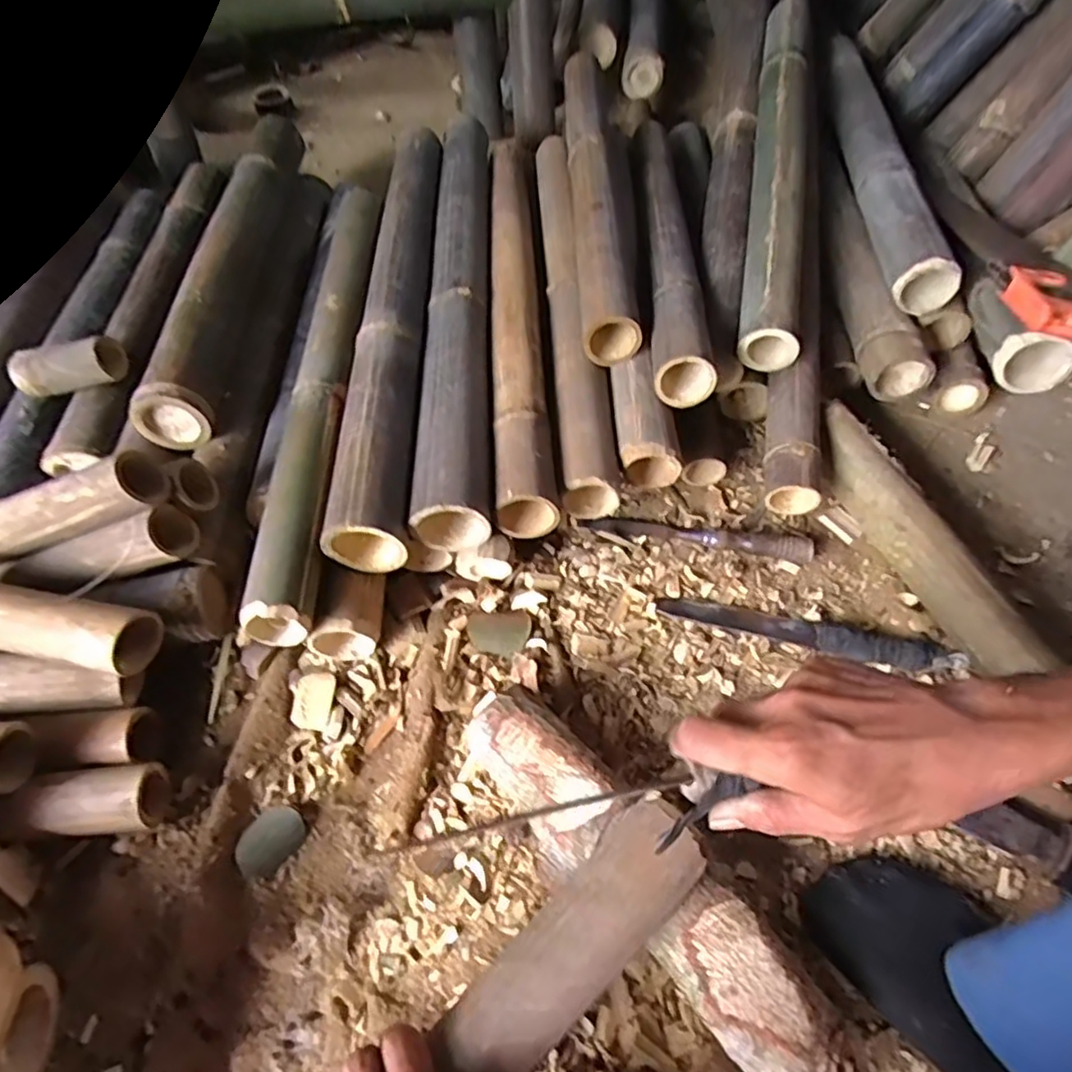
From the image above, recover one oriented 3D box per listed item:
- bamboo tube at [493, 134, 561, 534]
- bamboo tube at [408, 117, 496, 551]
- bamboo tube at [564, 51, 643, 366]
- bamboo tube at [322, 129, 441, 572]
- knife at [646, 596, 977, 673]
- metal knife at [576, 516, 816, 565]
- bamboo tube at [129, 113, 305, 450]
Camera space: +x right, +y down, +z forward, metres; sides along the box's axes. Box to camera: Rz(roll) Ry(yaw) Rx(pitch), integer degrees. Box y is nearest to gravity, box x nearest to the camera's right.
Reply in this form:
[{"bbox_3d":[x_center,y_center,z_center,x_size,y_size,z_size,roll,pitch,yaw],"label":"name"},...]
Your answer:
[{"bbox_3d":[-0.024,-0.310,0.786,0.061,0.053,0.713,-3,56,-1],"label":"bamboo tube"},{"bbox_3d":[-0.089,-0.315,0.783,0.074,0.070,0.750,-2,56,0],"label":"bamboo tube"},{"bbox_3d":[0.083,-0.463,0.837,0.077,0.058,0.635,-1,56,0],"label":"bamboo tube"},{"bbox_3d":[-0.163,-0.295,0.763,0.070,0.060,0.739,-2,56,-1],"label":"bamboo tube"},{"bbox_3d":[0.257,0.091,0.613,0.276,0.025,0.036,12,57,9],"label":"knife"},{"bbox_3d":[0.170,-0.005,0.680,0.239,0.021,0.028,10,57,7],"label":"metal knife"},{"bbox_3d":[-0.389,-0.357,0.823,0.073,0.074,0.584,-2,56,0],"label":"bamboo tube"}]

